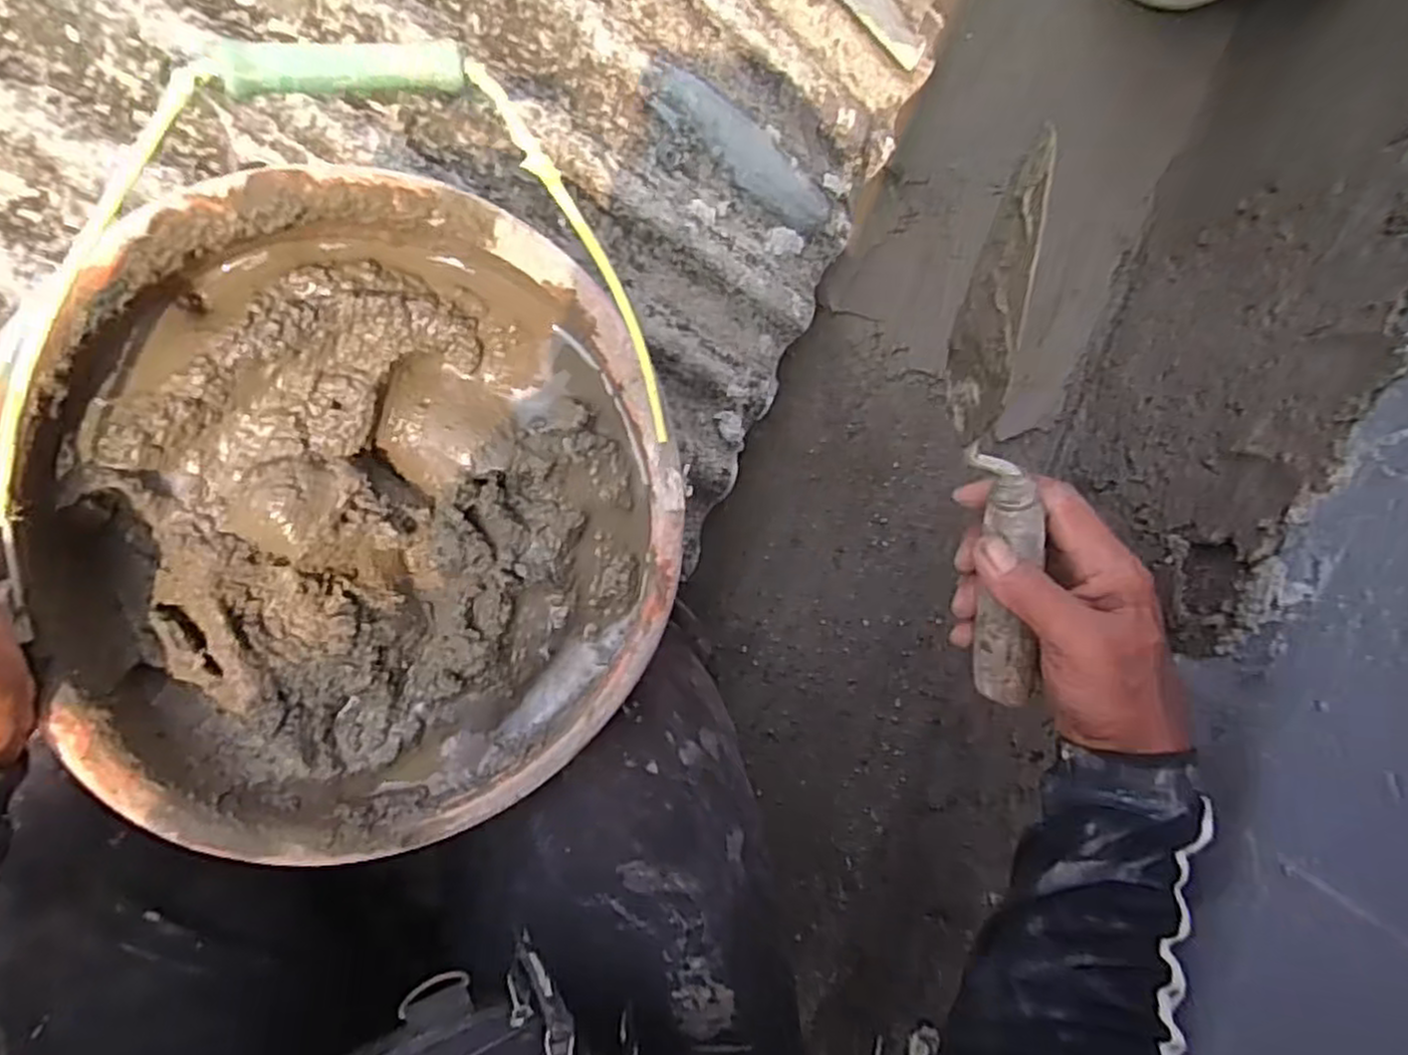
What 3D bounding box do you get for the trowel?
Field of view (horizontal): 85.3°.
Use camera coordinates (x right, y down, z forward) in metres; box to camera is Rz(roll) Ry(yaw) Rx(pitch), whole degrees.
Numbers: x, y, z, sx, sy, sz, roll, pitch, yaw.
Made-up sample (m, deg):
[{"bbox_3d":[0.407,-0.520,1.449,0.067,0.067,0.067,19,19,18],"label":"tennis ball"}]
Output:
[{"bbox_3d":[0.150,-0.031,0.379,0.041,0.062,0.281,-13,113,-5],"label":"trowel"}]

